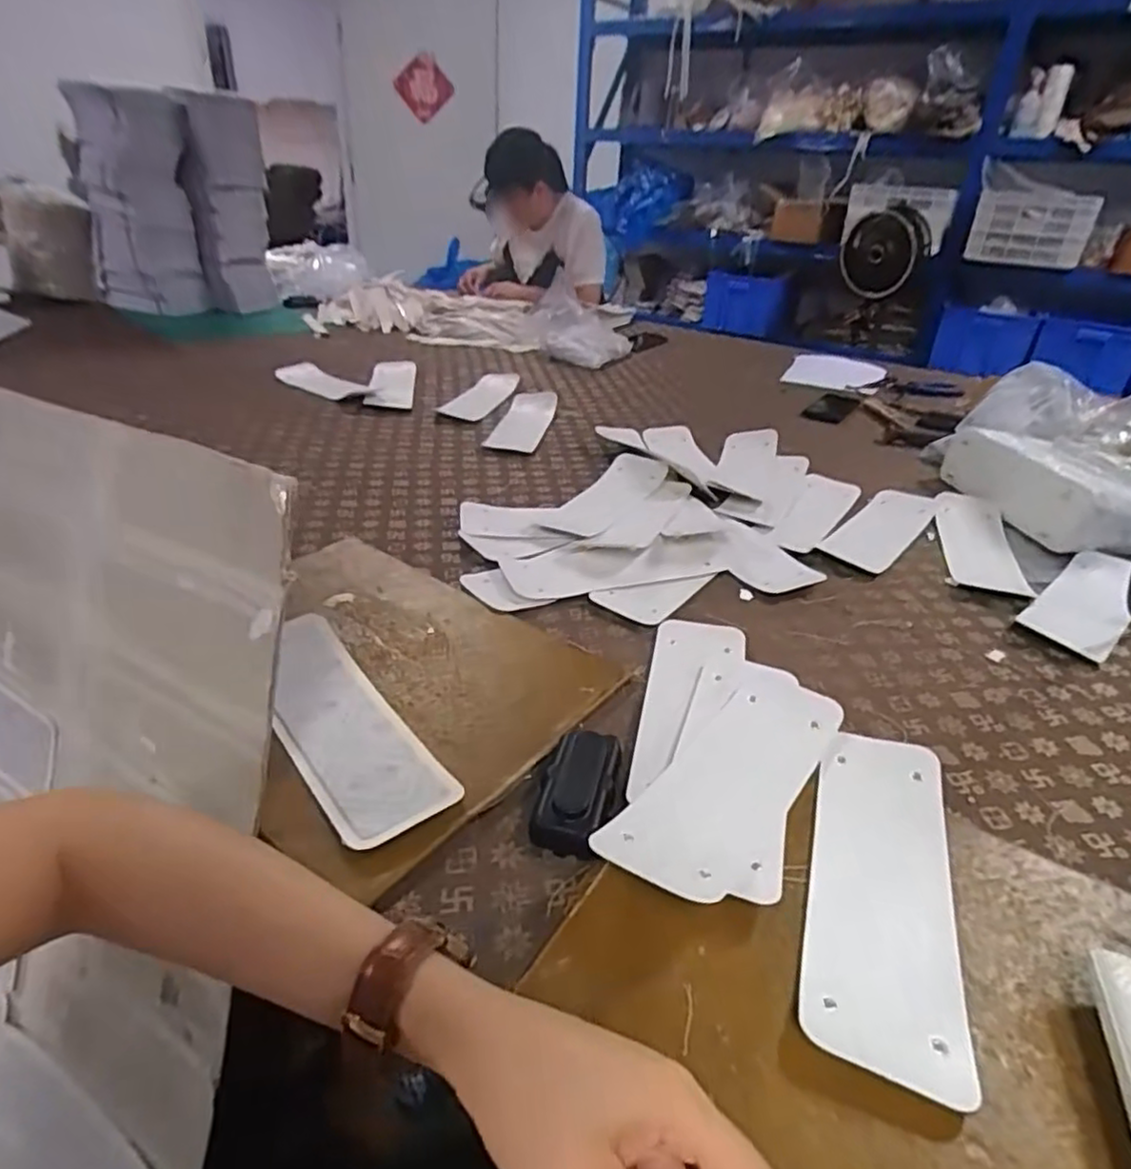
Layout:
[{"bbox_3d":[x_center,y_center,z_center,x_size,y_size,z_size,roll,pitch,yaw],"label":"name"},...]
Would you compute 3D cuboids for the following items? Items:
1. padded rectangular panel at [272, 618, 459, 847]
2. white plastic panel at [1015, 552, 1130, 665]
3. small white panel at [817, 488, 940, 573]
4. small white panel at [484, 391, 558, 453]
[{"bbox_3d":[-0.183,0.107,0.554,0.087,0.015,0.261,-20,39,-34],"label":"padded rectangular panel"},{"bbox_3d":[0.607,0.015,0.802,0.246,0.018,0.084,-24,41,-37],"label":"white plastic panel"},{"bbox_3d":[0.431,-0.080,0.942,0.081,0.011,0.257,26,37,32],"label":"small white panel"},{"bbox_3d":[-0.074,-0.290,1.215,0.087,0.032,0.238,8,31,7],"label":"small white panel"}]

